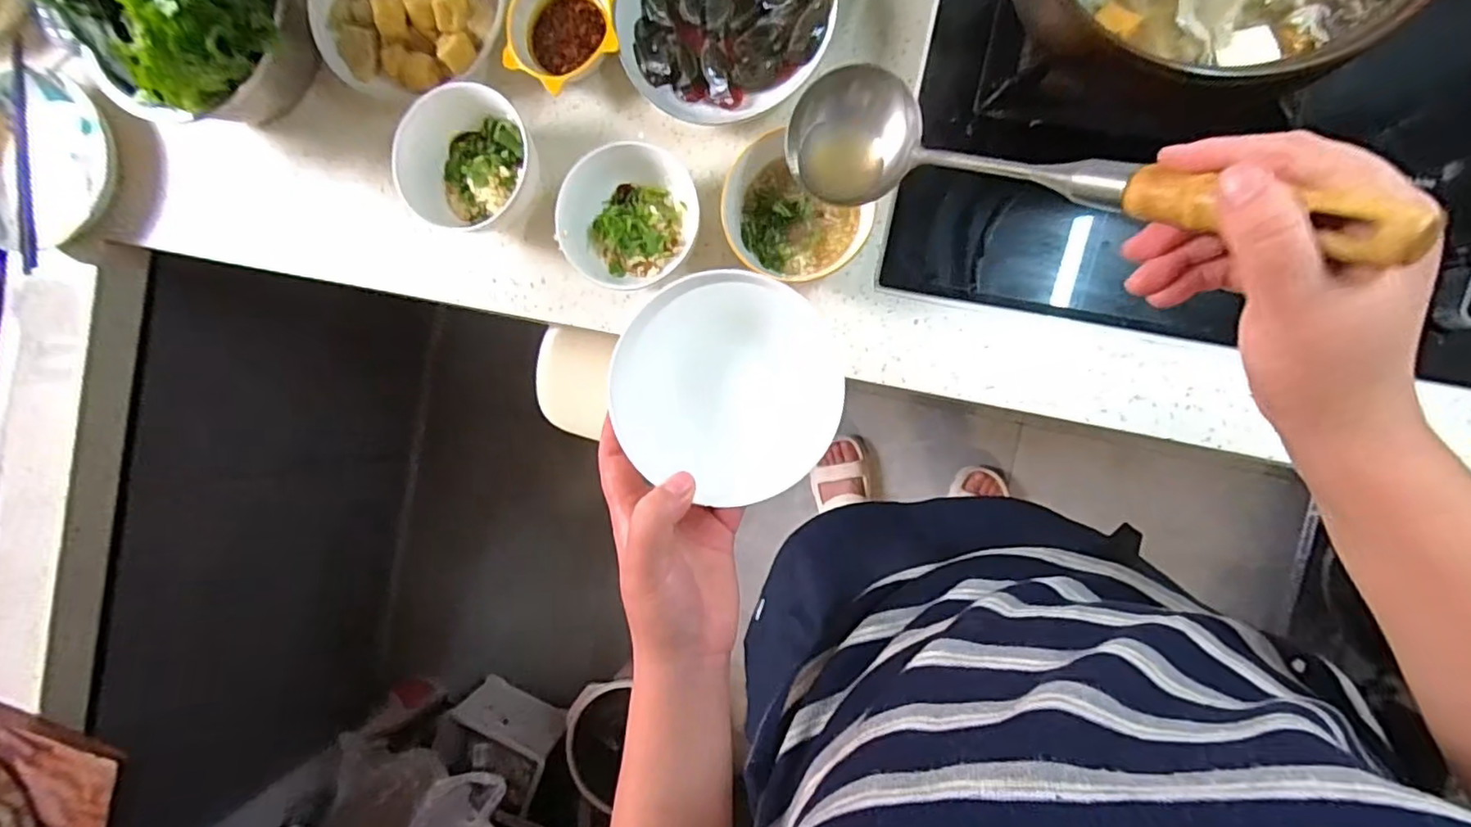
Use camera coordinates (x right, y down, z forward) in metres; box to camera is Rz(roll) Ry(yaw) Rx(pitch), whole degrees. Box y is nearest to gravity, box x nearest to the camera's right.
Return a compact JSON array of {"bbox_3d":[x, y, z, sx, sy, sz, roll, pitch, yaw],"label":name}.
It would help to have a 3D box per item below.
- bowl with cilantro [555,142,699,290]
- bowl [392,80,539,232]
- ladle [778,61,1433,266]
[{"bbox_3d":[-0.097,-0.185,0.582,0.118,0.059,0.122,0,91,9],"label":"bowl with cilantro"},{"bbox_3d":[-0.248,-0.240,0.593,0.110,0.074,0.129,15,94,9],"label":"bowl"},{"bbox_3d":[0.154,-0.132,0.353,0.083,0.083,0.361,-53,39,7],"label":"ladle"}]

